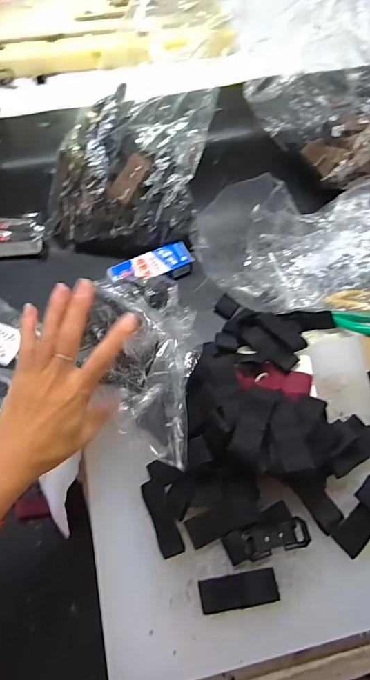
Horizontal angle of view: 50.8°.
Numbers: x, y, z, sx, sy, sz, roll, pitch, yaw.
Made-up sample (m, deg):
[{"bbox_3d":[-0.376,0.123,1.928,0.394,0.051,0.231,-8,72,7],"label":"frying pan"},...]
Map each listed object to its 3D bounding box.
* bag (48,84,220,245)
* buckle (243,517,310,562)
[{"bbox_3d":[-0.069,-0.235,0.510,0.188,0.106,0.203,10,66,4],"label":"bag"},{"bbox_3d":[0.080,0.176,0.345,0.057,0.012,0.024,-11,66,-5],"label":"buckle"}]

